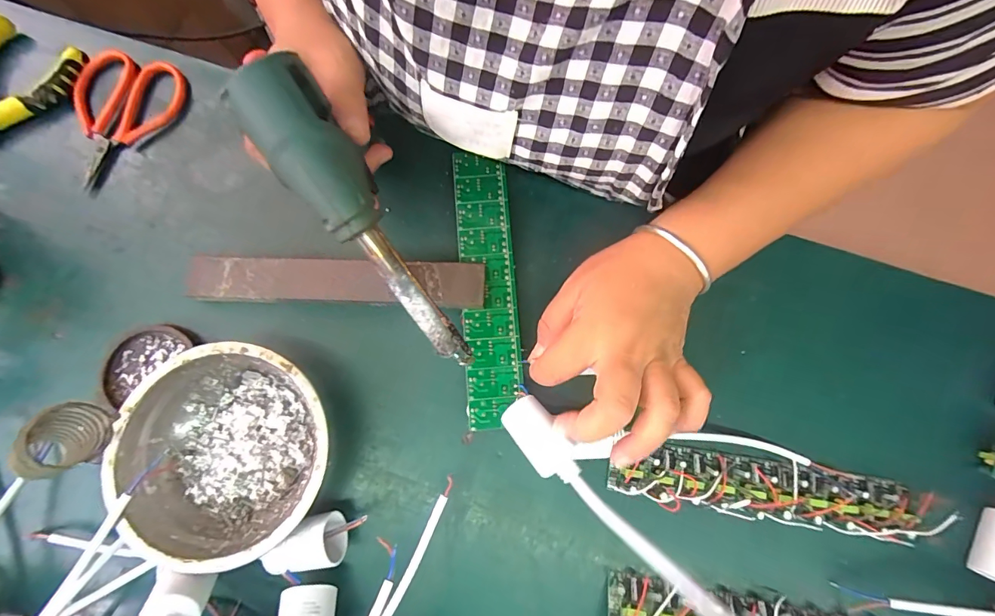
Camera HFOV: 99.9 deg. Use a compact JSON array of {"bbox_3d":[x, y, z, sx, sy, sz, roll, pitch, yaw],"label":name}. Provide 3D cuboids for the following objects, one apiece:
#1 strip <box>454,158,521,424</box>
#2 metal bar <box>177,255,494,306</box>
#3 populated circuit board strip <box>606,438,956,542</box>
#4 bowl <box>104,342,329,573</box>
[{"bbox_3d":[-0.008,-0.018,0.300,0.037,0.004,0.197,-4,79,0],"label":"strip"},{"bbox_3d":[-0.114,-0.018,0.295,0.208,0.017,0.030,3,77,1],"label":"metal bar"},{"bbox_3d":[0.183,0.121,0.283,0.204,0.026,0.040,9,77,3],"label":"populated circuit board strip"},{"bbox_3d":[-0.168,0.090,0.269,0.123,0.042,0.123,0,77,1],"label":"bowl"}]

